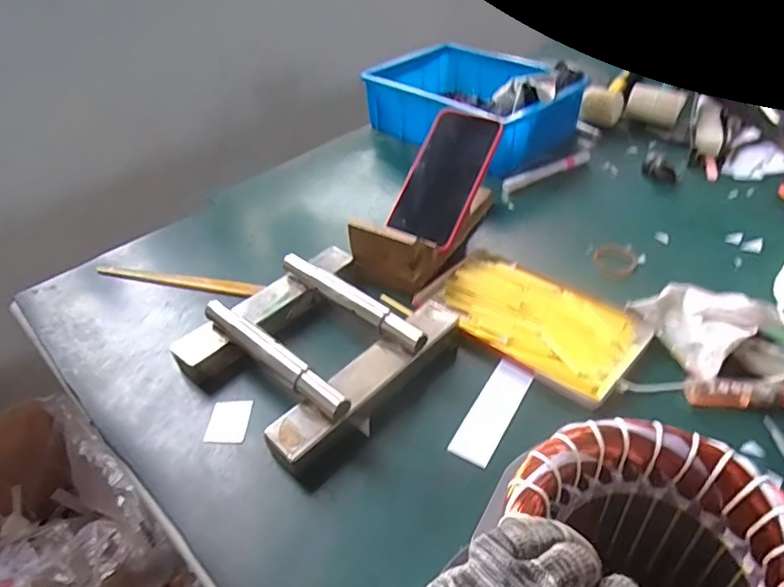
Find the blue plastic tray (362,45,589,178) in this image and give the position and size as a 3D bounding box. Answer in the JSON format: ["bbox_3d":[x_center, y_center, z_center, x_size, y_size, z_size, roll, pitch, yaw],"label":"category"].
[{"bbox_3d":[0.117,-0.293,0.839,0.218,0.091,0.296,-26,45,-24],"label":"blue plastic tray"}]

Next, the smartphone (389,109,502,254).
[{"bbox_3d":[0.059,-0.132,0.611,0.083,0.013,0.155,24,84,31],"label":"smartphone"}]

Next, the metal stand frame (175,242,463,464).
[{"bbox_3d":[-0.068,0.036,0.494,0.178,0.050,0.201,30,51,34],"label":"metal stand frame"}]

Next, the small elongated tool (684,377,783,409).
[{"bbox_3d":[0.286,0.081,0.437,0.088,0.014,0.021,3,41,9],"label":"small elongated tool"}]

